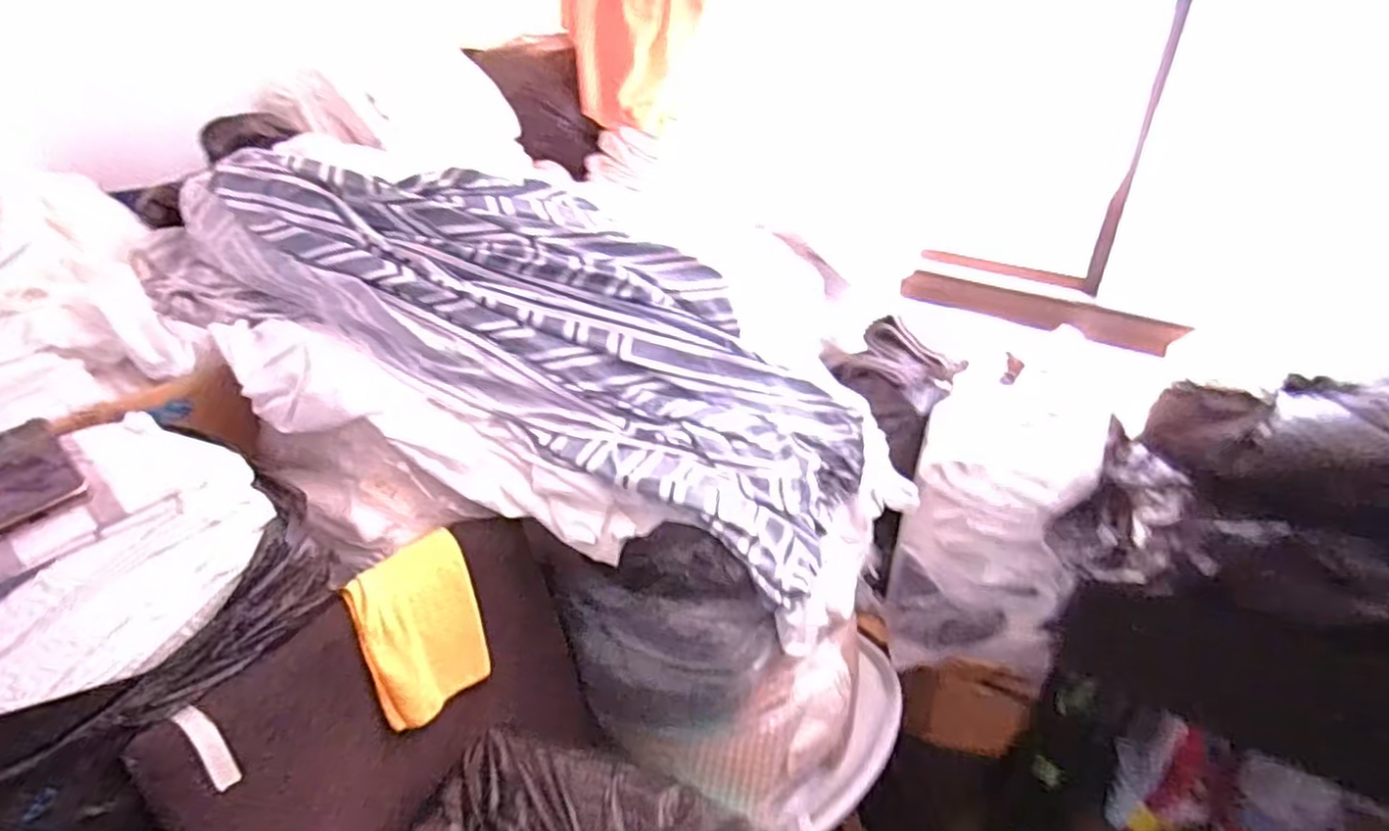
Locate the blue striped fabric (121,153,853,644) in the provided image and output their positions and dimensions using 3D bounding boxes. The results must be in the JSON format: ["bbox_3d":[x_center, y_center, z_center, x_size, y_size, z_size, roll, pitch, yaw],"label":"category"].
[{"bbox_3d":[-0.194,-0.079,0.895,1.023,0.286,0.262,27,30,-7],"label":"blue striped fabric"}]

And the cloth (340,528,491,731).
[{"bbox_3d":[-0.294,0.231,0.778,0.034,0.177,0.129,-10,8,39],"label":"cloth"}]

